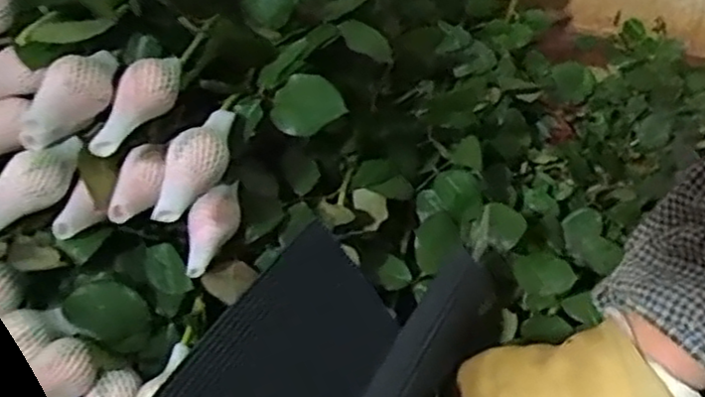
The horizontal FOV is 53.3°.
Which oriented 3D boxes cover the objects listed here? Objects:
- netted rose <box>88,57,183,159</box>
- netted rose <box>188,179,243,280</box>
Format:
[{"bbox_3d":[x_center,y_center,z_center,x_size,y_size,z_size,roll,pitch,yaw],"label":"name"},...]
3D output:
[{"bbox_3d":[-0.128,-0.058,0.423,0.028,0.030,0.086,11,52,20],"label":"netted rose"},{"bbox_3d":[-0.091,0.017,0.452,0.026,0.025,0.068,10,60,18],"label":"netted rose"}]

